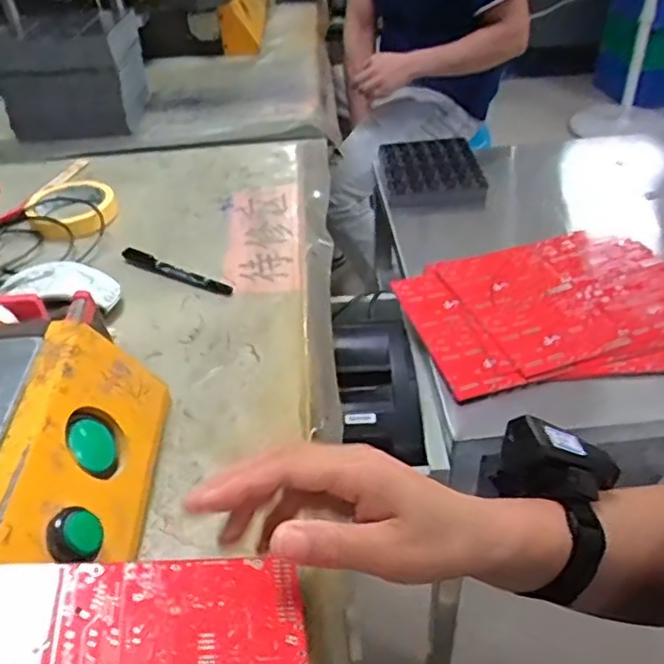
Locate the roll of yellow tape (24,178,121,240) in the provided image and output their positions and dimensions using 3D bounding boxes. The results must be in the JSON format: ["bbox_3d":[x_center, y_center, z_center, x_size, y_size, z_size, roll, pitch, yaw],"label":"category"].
[{"bbox_3d":[-0.293,-0.137,0.722,0.098,0.026,0.119,-18,43,-16],"label":"roll of yellow tape"}]

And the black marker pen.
[{"bbox_3d":[-0.158,-0.061,0.632,0.142,0.012,0.018,21,47,26],"label":"black marker pen"}]

